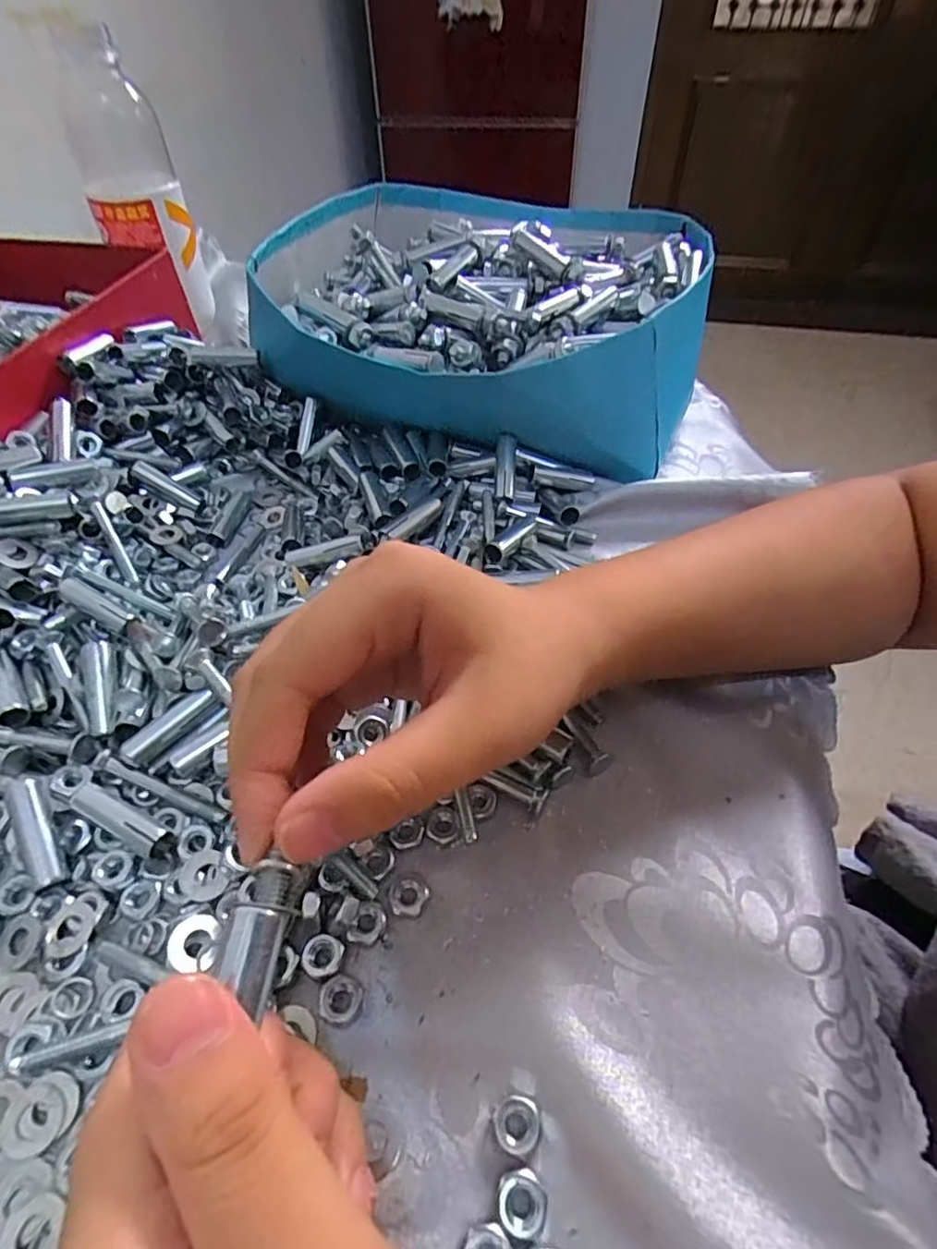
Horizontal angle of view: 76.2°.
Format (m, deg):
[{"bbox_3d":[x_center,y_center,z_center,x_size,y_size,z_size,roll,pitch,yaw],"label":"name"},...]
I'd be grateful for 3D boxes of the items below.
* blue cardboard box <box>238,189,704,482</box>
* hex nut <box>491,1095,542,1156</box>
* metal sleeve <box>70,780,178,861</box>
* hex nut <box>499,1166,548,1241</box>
[{"bbox_3d":[0.006,-0.219,0.406,0.264,0.081,0.277,12,51,11],"label":"blue cardboard box"},{"bbox_3d":[0.014,0.141,0.168,0.013,0.004,0.013,13,51,11],"label":"hex nut"},{"bbox_3d":[-0.125,0.071,0.215,0.044,0.009,0.011,21,53,17],"label":"metal sleeve"},{"bbox_3d":[0.014,0.152,0.158,0.012,0.004,0.013,-31,56,-23],"label":"hex nut"}]

